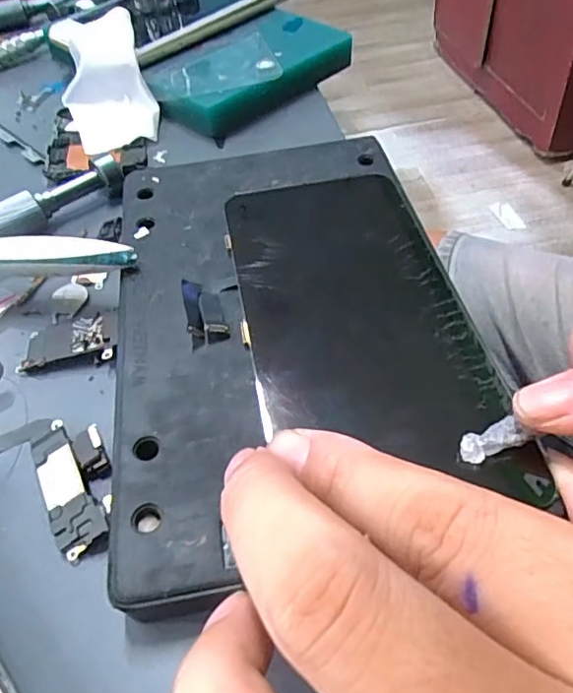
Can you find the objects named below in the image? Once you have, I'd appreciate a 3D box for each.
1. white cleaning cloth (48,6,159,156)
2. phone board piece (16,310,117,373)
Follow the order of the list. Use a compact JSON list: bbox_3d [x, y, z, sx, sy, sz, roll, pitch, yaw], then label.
[{"bbox_3d":[-0.100,-0.147,0.307,0.044,0.041,0.098,-17,50,-8],"label":"white cleaning cloth"},{"bbox_3d":[-0.075,-0.002,0.194,0.033,0.006,0.021,-5,49,2],"label":"phone board piece"}]

